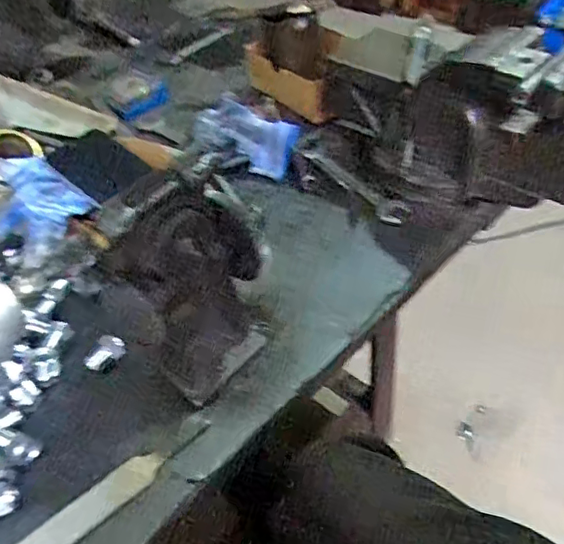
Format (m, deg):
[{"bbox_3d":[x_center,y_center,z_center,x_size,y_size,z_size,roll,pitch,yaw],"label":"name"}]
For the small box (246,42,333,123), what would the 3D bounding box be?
[{"bbox_3d":[0.002,-0.248,0.778,0.022,0.061,0.194,-29,48,-23],"label":"small box"}]

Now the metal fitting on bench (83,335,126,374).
[{"bbox_3d":[-0.146,0.069,0.491,0.033,0.018,0.020,-35,50,-28],"label":"metal fitting on bench"}]

